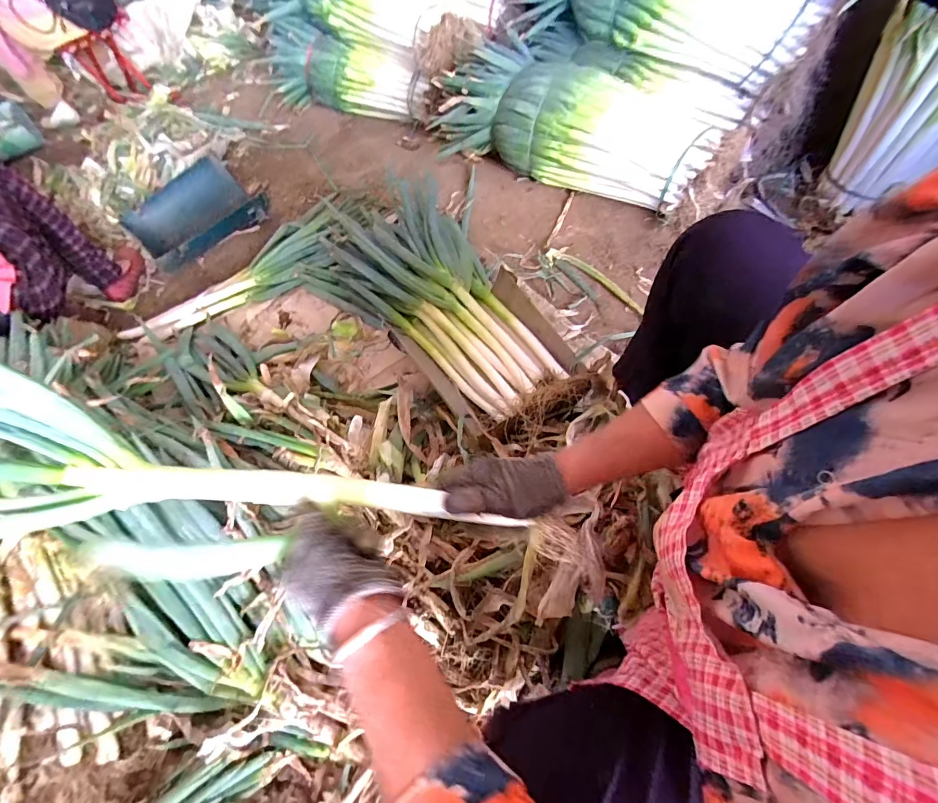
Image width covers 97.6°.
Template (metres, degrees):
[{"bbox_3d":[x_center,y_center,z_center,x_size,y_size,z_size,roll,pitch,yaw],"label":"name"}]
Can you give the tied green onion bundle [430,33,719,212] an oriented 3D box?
[{"bbox_3d":[0.304,-0.816,1.203,0.816,0.214,0.329,28,64,22],"label":"tied green onion bundle"}]

